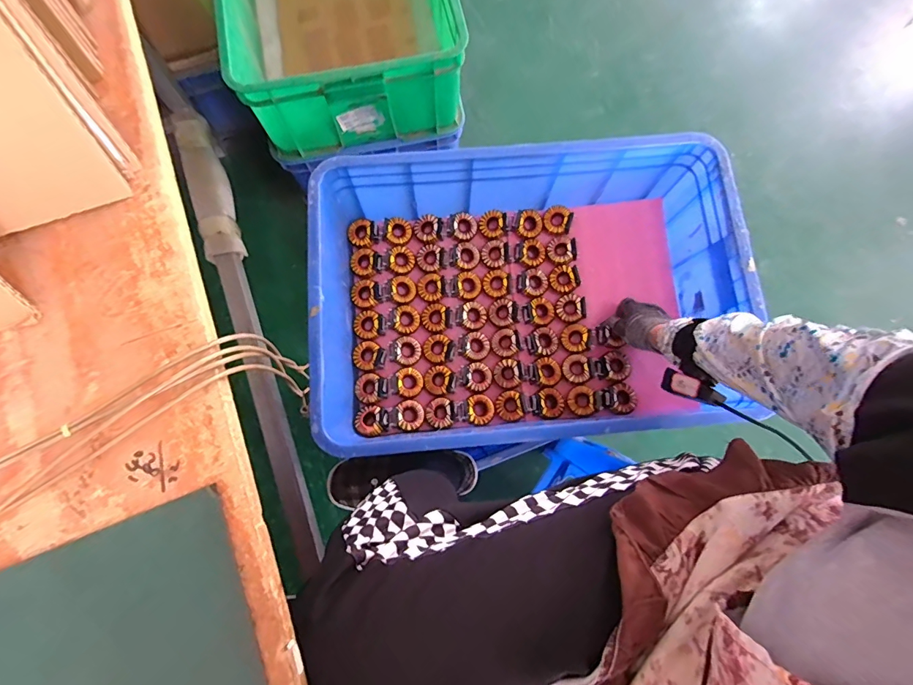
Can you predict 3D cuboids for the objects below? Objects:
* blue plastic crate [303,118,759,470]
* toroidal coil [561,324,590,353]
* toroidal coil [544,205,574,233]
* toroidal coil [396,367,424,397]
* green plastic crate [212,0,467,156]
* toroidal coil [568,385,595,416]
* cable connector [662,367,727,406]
[{"bbox_3d":[0.099,-0.071,0.648,0.592,0.158,0.407,-4,80,-2],"label":"blue plastic crate"},{"bbox_3d":[0.200,-0.007,0.707,0.043,0.019,0.047,0,80,-1],"label":"toroidal coil"},{"bbox_3d":[0.180,-0.220,0.741,0.049,0.020,0.048,0,80,-1],"label":"toroidal coil"},{"bbox_3d":[-0.075,0.065,0.689,0.041,0.014,0.047,-5,80,-2],"label":"toroidal coil"},{"bbox_3d":[-0.239,-0.710,0.858,0.411,0.204,0.592,-11,80,-3],"label":"green plastic crate"},{"bbox_3d":[0.199,0.092,0.670,0.039,0.015,0.047,6,80,0],"label":"toroidal coil"},{"bbox_3d":[0.289,0.055,0.520,0.015,0.076,0.025,1,107,-32],"label":"cable connector"}]

